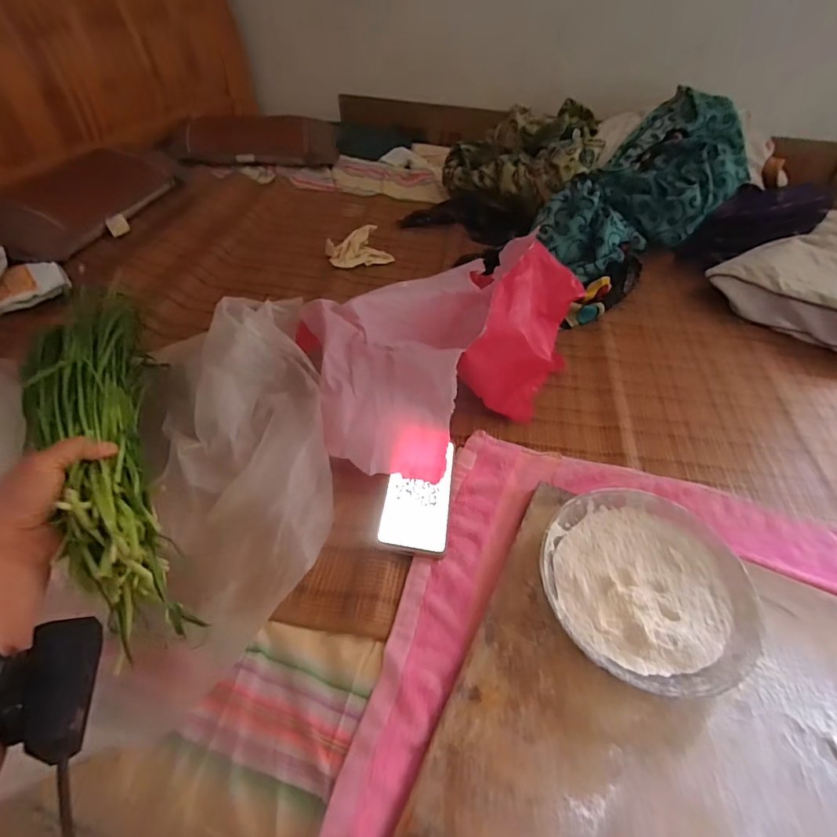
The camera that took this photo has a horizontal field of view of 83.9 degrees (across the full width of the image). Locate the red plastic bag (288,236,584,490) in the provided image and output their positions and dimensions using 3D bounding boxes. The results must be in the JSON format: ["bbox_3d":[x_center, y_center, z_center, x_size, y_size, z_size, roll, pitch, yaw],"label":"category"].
[{"bbox_3d":[0.047,-0.102,0.619,0.422,0.125,0.251,-26,53,-25],"label":"red plastic bag"}]

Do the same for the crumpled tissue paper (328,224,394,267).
[{"bbox_3d":[-0.114,-0.327,0.884,0.114,0.037,0.079,-21,51,-22],"label":"crumpled tissue paper"}]

